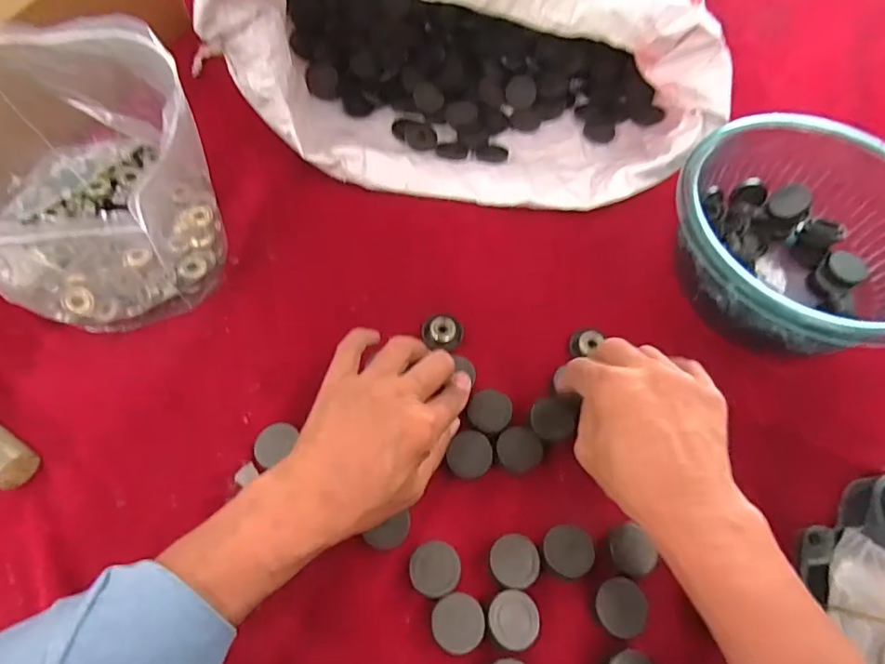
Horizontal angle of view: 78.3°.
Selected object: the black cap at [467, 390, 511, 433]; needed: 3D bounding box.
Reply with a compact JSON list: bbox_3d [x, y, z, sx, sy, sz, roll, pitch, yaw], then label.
[{"bbox_3d":[0.035,0.060,0.406,0.032,0.016,0.033,1,61,-2],"label":"black cap"}]

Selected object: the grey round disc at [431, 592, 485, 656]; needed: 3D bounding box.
[{"bbox_3d":[0.010,0.180,0.336,0.032,0.006,0.033,1,61,-2],"label":"grey round disc"}]

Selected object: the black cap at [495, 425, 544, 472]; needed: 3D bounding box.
[{"bbox_3d":[0.056,0.085,0.393,0.032,0.009,0.030,1,61,-2],"label":"black cap"}]

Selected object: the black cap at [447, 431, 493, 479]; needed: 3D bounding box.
[{"bbox_3d":[0.022,0.089,0.388,0.032,0.009,0.032,2,67,-6],"label":"black cap"}]

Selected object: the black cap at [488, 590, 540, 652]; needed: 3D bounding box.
[{"bbox_3d":[0.045,0.178,0.336,0.031,0.004,0.032,1,61,-2],"label":"black cap"}]

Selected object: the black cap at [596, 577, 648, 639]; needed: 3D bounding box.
[{"bbox_3d":[0.113,0.173,0.342,0.031,0.005,0.033,1,61,-2],"label":"black cap"}]

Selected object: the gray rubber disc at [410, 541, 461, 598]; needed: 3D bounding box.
[{"bbox_3d":[-0.004,0.152,0.348,0.032,0.004,0.033,1,70,-16],"label":"gray rubber disc"}]

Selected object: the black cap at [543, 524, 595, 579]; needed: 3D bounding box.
[{"bbox_3d":[0.083,0.144,0.357,0.032,0.007,0.031,1,61,-2],"label":"black cap"}]

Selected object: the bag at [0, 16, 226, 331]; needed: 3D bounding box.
[{"bbox_3d":[-0.256,-0.117,0.393,0.161,0.183,0.162,-20,63,-13],"label":"bag"}]

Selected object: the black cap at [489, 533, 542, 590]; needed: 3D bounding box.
[{"bbox_3d":[0.047,0.149,0.355,0.032,0.004,0.032,-3,61,-4],"label":"black cap"}]

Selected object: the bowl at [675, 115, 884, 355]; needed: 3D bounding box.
[{"bbox_3d":[0.287,-0.070,0.448,0.195,0.086,0.192,1,61,-2],"label":"bowl"}]

